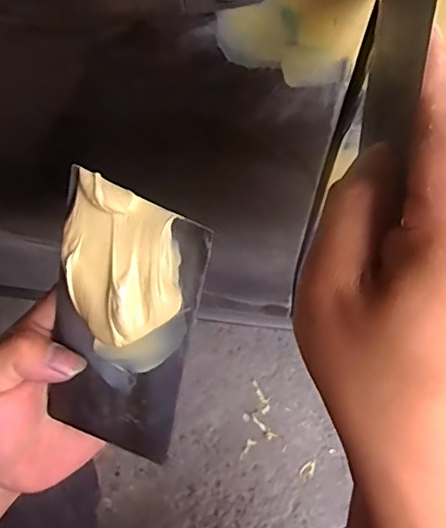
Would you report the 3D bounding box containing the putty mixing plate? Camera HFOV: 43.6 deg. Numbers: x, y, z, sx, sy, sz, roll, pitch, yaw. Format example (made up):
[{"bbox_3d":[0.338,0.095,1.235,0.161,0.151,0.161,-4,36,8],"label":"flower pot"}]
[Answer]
[{"bbox_3d":[-0.051,0.031,0.265,0.072,0.132,0.021,17,24,12],"label":"putty mixing plate"}]

